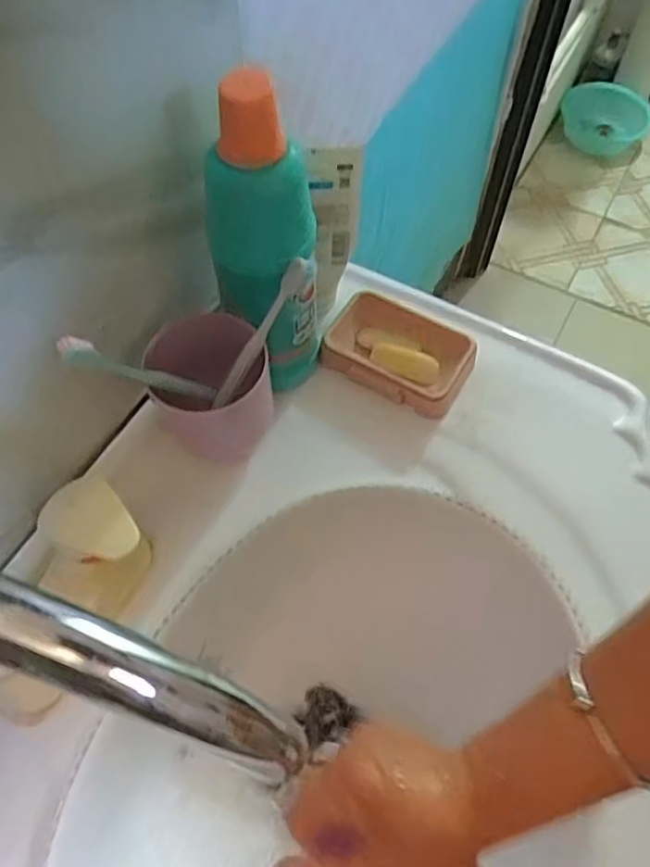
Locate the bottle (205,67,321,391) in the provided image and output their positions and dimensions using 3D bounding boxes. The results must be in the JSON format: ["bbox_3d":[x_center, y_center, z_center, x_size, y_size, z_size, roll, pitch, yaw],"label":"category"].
[{"bbox_3d":[-0.037,-0.117,0.456,0.059,0.234,0.056,35,66,17],"label":"bottle"}]

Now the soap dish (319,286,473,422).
[{"bbox_3d":[0.062,-0.070,0.558,0.119,0.025,0.079,27,64,13],"label":"soap dish"}]

